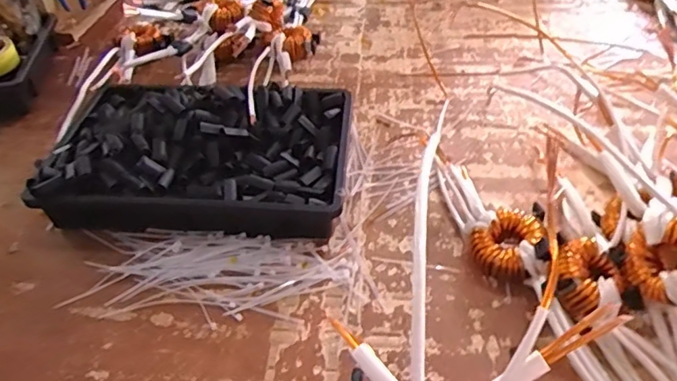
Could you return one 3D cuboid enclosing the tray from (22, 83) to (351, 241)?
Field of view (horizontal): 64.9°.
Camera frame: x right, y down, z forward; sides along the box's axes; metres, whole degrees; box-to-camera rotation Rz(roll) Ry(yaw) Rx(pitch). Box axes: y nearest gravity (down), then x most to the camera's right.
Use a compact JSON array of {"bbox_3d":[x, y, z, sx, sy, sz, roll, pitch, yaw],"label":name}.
[{"bbox_3d":[-0.167,-0.054,0.679,0.351,0.088,0.236,0,44,2],"label":"tray"}]

